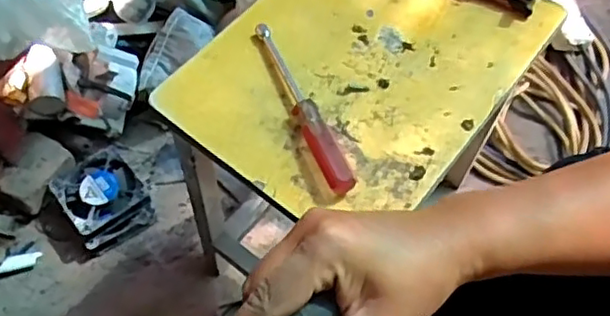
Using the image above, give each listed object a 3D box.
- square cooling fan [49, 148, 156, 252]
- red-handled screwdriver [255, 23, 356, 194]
[{"bbox_3d":[-0.297,0.063,0.965,0.115,0.054,0.131,-32,65,-18],"label":"square cooling fan"},{"bbox_3d":[-0.004,-0.046,0.543,0.018,0.022,0.181,-20,62,-11],"label":"red-handled screwdriver"}]

